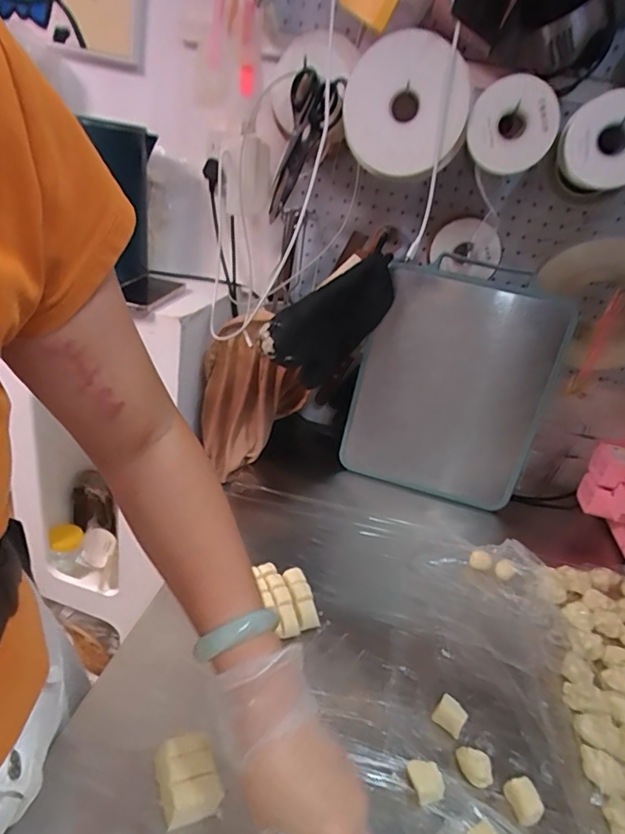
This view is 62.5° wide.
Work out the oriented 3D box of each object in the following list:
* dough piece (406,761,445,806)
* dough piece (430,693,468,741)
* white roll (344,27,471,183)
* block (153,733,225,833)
[{"bbox_3d":[0.097,0.313,0.442,0.023,0.022,0.029,-3,28,-22],"label":"dough piece"},{"bbox_3d":[0.134,0.292,0.504,0.029,0.019,0.023,25,31,32],"label":"dough piece"},{"bbox_3d":[0.120,-0.398,0.667,0.153,0.168,0.047,3,16,14],"label":"white roll"},{"bbox_3d":[-0.101,0.292,0.413,0.046,0.035,0.057,-9,30,-30],"label":"block"}]

